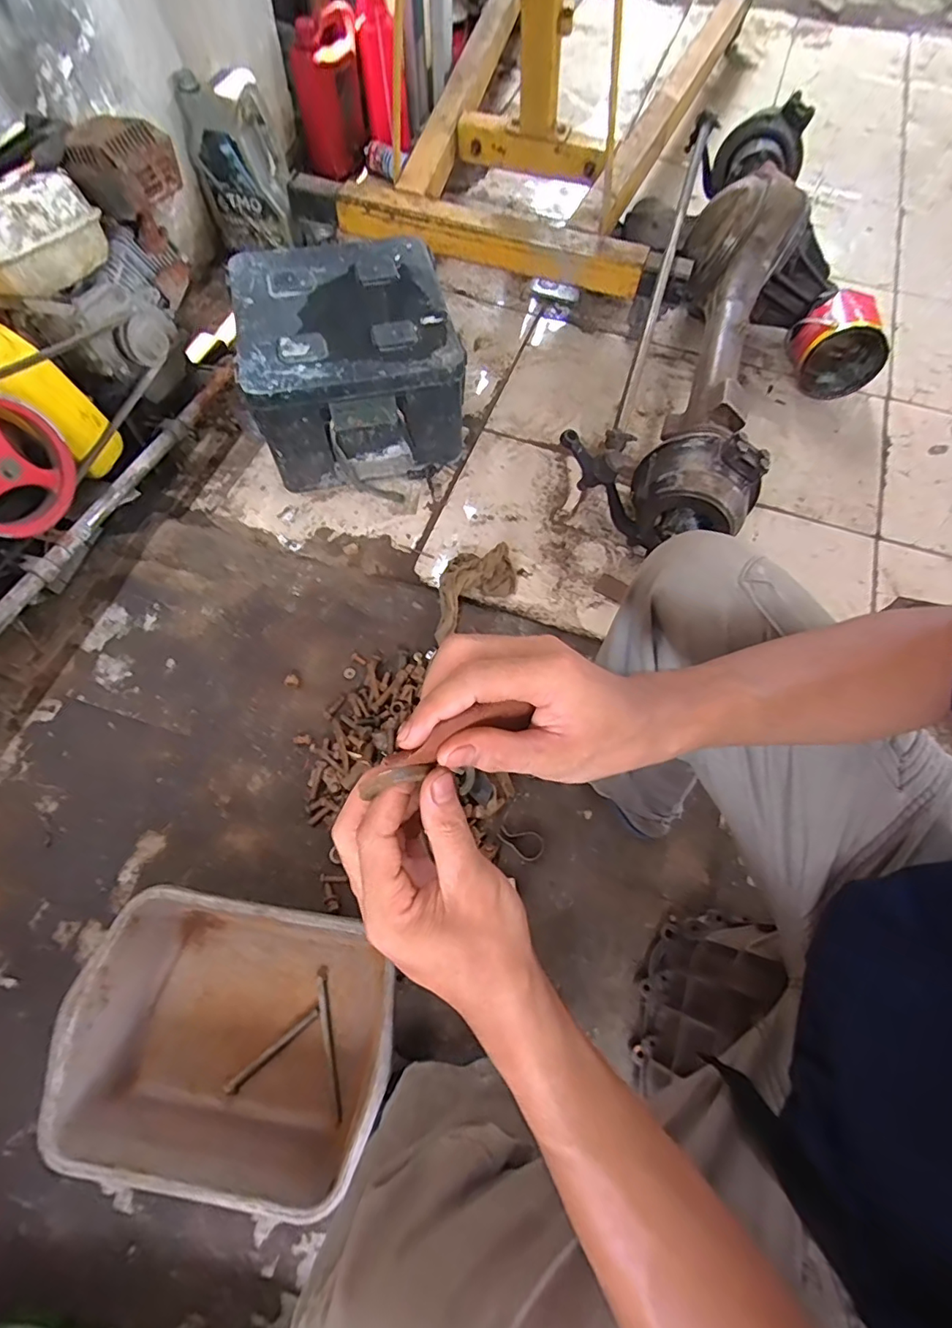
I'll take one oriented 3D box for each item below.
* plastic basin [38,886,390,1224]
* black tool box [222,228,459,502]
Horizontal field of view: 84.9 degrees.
[{"bbox_3d":[-0.276,0.430,0.622,0.340,0.133,0.261,9,67,2],"label":"plastic basin"},{"bbox_3d":[-0.236,-0.577,1.018,0.369,0.227,0.384,-10,68,-6],"label":"black tool box"}]

